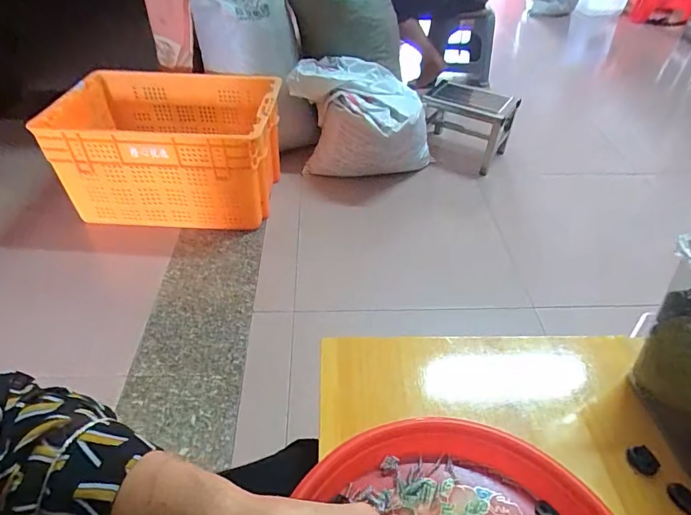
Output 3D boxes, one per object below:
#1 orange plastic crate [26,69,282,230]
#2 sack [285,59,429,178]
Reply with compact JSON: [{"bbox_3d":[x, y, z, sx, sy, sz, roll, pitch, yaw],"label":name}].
[{"bbox_3d":[-0.489,-0.308,1.302,0.564,0.321,0.392,5,44,3],"label":"orange plastic crate"},{"bbox_3d":[0.061,-0.454,1.462,0.406,0.316,0.298,19,46,17],"label":"sack"}]

